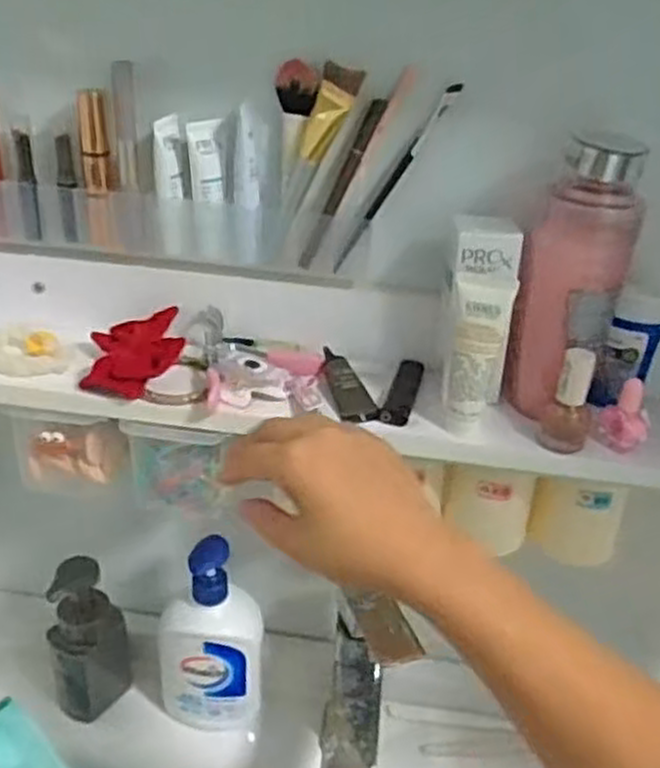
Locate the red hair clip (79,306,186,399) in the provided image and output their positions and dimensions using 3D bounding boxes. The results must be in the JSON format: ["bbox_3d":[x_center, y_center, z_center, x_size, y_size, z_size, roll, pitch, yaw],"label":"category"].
[{"bbox_3d":[-0.136,-0.025,0.559,0.064,0.030,0.089,-1,30,-9],"label":"red hair clip"}]

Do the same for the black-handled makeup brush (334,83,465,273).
[{"bbox_3d":[0.043,-0.138,0.540,0.008,0.144,0.011,27,23,-21],"label":"black-handled makeup brush"}]

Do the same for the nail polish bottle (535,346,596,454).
[{"bbox_3d":[0.152,0.009,0.506,0.032,0.067,0.026,15,31,19],"label":"nail polish bottle"}]

